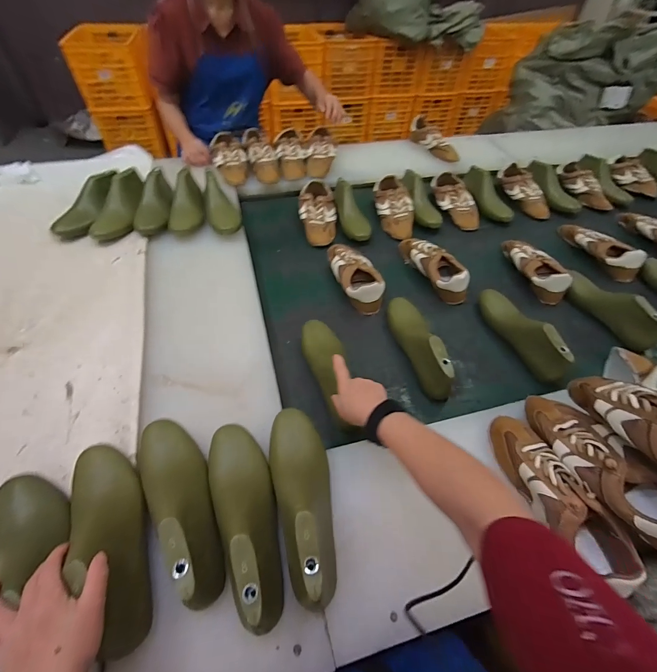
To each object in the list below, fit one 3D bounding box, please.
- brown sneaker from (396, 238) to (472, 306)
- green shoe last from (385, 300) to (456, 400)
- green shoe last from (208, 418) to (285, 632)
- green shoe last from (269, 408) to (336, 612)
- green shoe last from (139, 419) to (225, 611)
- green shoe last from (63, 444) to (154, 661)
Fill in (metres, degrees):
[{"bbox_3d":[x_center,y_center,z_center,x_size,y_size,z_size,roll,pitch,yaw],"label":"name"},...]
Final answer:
[{"bbox_3d":[0.271,-0.183,0.854,0.097,0.084,0.233,-12,54,-13],"label":"brown sneaker"},{"bbox_3d":[0.182,0.009,0.681,0.066,0.090,0.243,-9,53,-8],"label":"green shoe last"},{"bbox_3d":[-0.105,0.224,0.440,0.077,0.098,0.248,-18,55,-15],"label":"green shoe last"},{"bbox_3d":[-0.032,0.206,0.454,0.080,0.093,0.246,-9,53,-8],"label":"green shoe last"},{"bbox_3d":[-0.190,0.207,0.440,0.076,0.084,0.250,-25,58,-22],"label":"green shoe last"},{"bbox_3d":[-0.276,0.236,0.416,0.074,0.083,0.248,-23,57,-20],"label":"green shoe last"}]

